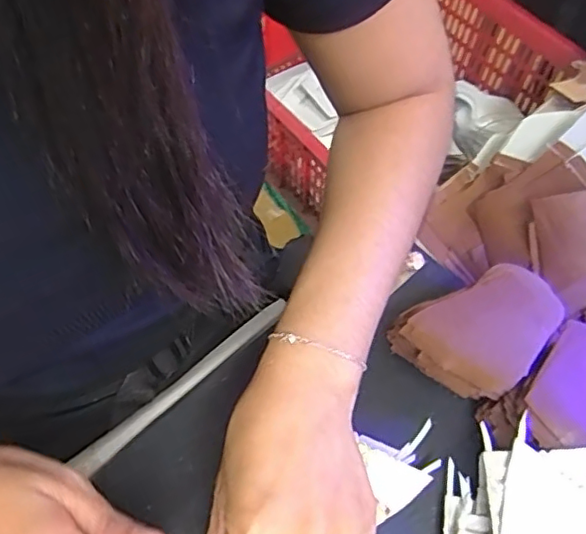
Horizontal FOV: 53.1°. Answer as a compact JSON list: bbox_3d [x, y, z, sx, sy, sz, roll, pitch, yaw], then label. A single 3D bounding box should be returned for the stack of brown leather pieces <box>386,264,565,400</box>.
[{"bbox_3d":[0.116,0.039,0.358,0.089,0.048,0.069,-30,65,-17],"label":"stack of brown leather pieces"}]

